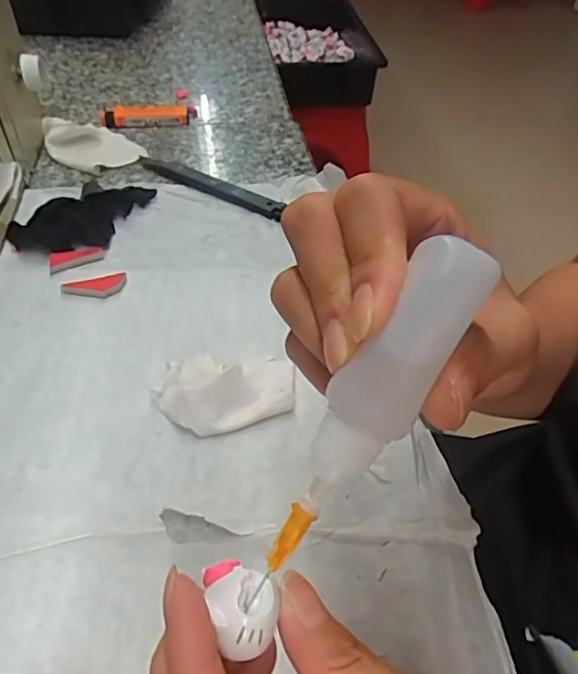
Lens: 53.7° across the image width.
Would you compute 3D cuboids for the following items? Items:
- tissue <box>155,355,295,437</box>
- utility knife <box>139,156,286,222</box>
[{"bbox_3d":[-0.030,0.026,0.292,0.068,0.017,0.045,-10,46,-12],"label":"tissue"},{"bbox_3d":[-0.064,-0.120,0.443,0.142,0.012,0.016,26,49,23],"label":"utility knife"}]

